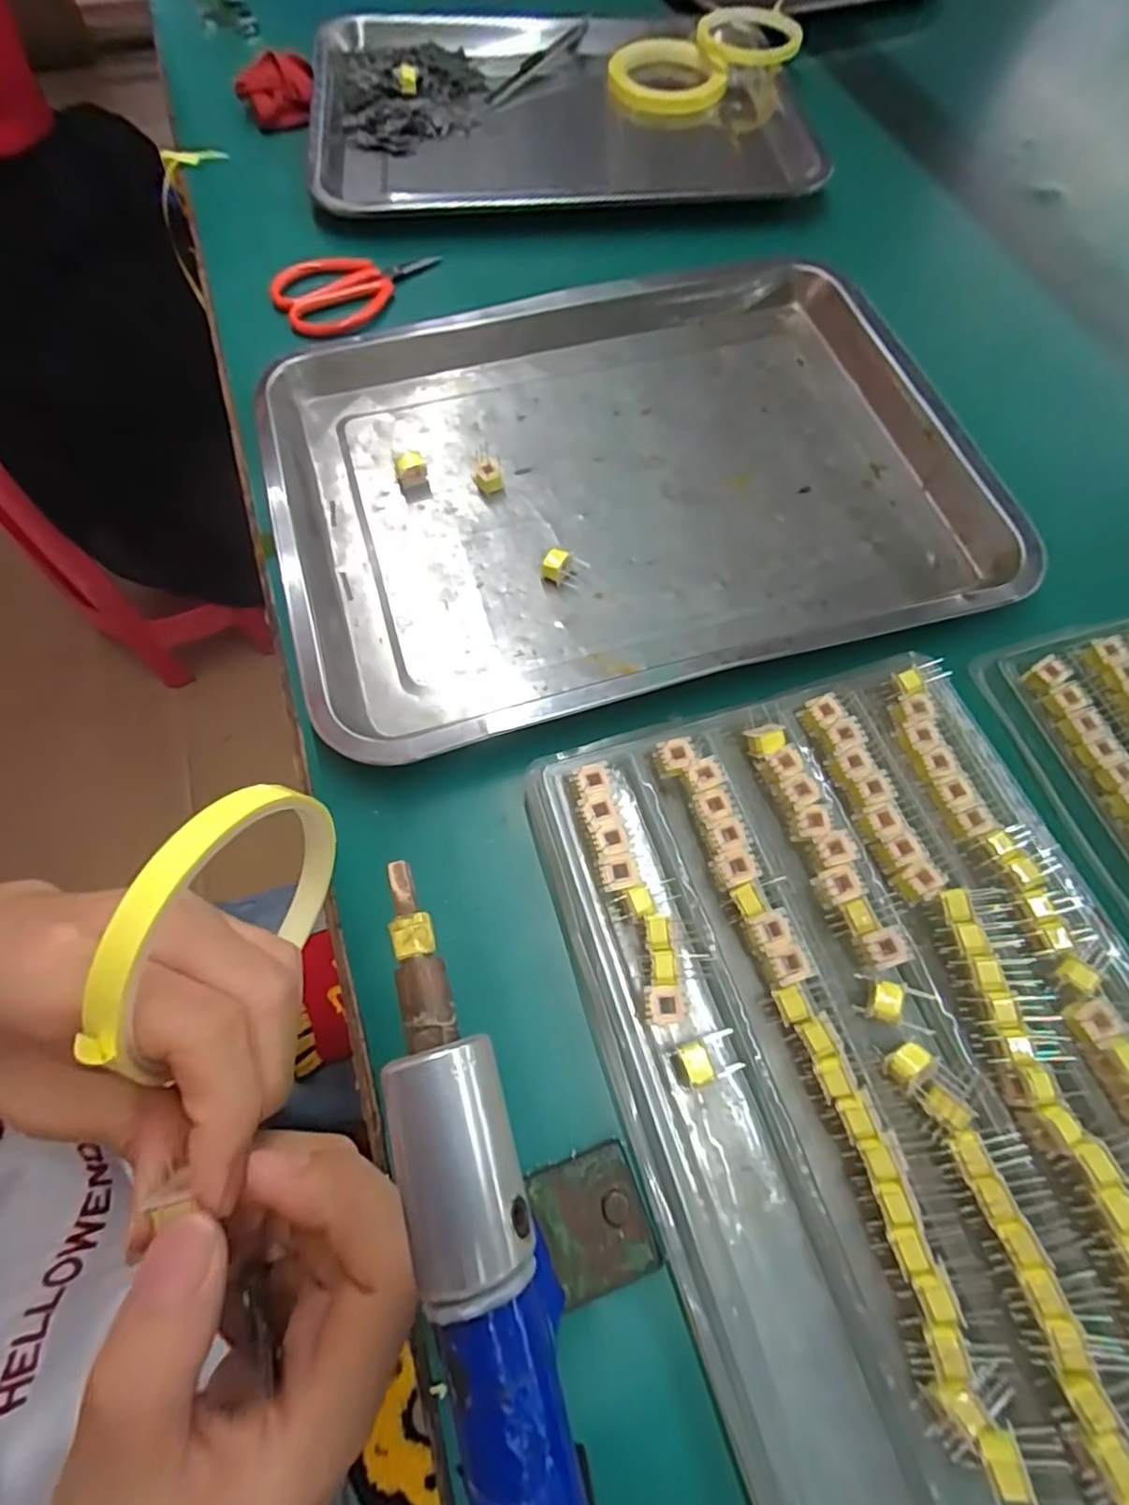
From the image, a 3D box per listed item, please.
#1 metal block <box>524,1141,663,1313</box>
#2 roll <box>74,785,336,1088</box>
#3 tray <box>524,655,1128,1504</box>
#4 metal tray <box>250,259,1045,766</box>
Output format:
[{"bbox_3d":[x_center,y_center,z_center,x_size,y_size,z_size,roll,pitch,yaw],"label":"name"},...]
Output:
[{"bbox_3d":[0.010,0.169,0.221,0.037,0.007,0.041,-18,69,-9],"label":"metal block"},{"bbox_3d":[-0.099,0.049,0.183,0.013,0.081,0.084,20,64,6],"label":"roll"},{"bbox_3d":[0.127,0.116,0.223,0.202,0.023,0.318,-16,68,-8],"label":"tray"},{"bbox_3d":[0.038,-0.157,0.351,0.389,0.035,0.284,-16,68,-8],"label":"metal tray"}]

